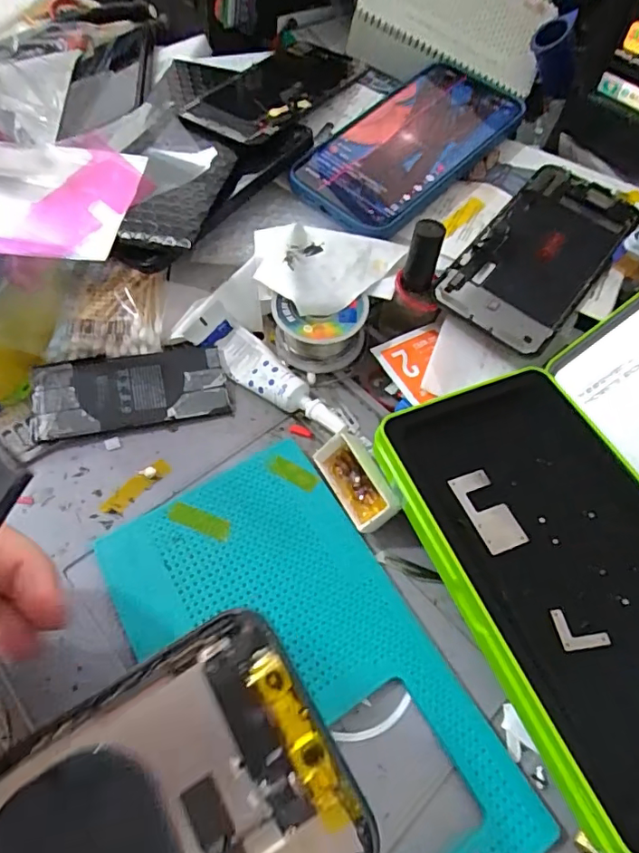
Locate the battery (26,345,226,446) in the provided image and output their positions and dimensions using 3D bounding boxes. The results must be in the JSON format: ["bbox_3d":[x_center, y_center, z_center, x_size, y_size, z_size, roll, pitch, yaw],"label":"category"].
[{"bbox_3d":[-0.103,-0.020,0.289,0.099,0.005,0.045,-9,70,-15],"label":"battery"}]

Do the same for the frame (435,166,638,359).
[{"bbox_3d":[0.135,-0.107,0.320,0.072,0.005,0.145,35,69,13],"label":"frame"}]

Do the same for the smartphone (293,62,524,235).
[{"bbox_3d":[0.059,-0.190,0.350,0.081,0.010,0.168,37,69,20],"label":"smartphone"}]

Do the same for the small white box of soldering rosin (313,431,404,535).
[{"bbox_3d":[0.019,0.026,0.262,0.025,0.017,0.047,-28,64,-12],"label":"small white box of soldering rosin"}]

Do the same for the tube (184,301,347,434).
[{"bbox_3d":[-0.029,-0.032,0.298,0.107,0.021,0.026,36,69,20],"label":"tube"}]

